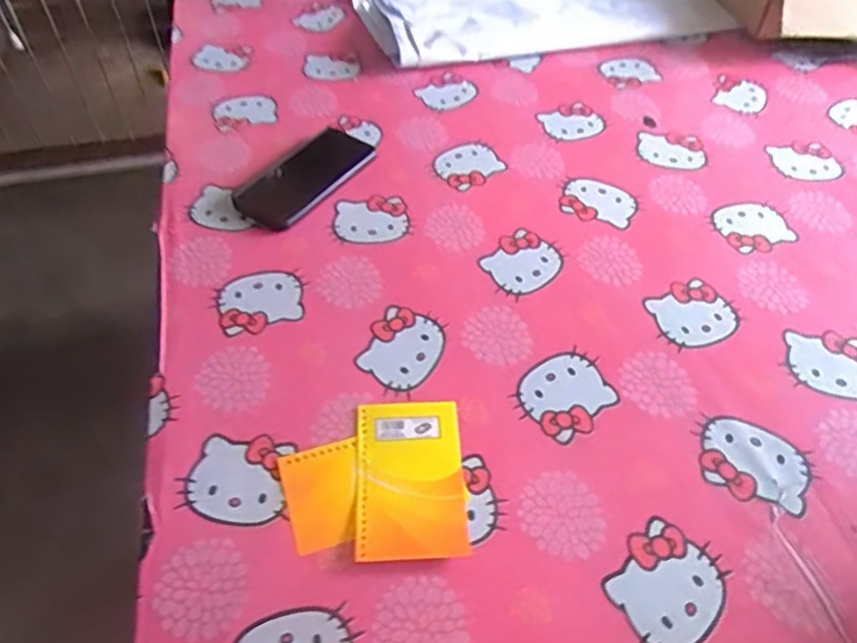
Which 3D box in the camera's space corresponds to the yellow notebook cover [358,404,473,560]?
[{"bbox_3d":[-0.014,0.118,0.490,0.081,0.004,0.127,-3,51,-3],"label":"yellow notebook cover"}]

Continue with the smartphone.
[{"bbox_3d":[-0.136,-0.163,0.709,0.088,0.015,0.160,28,56,21],"label":"smartphone"}]

